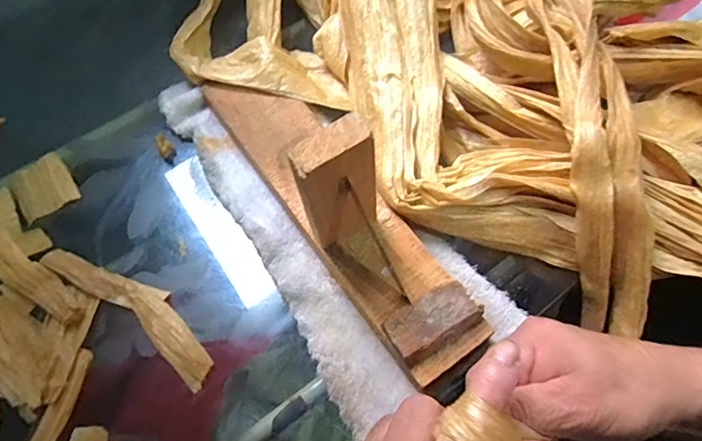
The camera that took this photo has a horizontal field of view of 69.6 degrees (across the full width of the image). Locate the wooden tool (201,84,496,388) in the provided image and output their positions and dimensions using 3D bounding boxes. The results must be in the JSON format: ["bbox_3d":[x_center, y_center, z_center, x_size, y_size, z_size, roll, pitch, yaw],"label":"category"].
[{"bbox_3d":[-0.011,-0.031,0.314,0.059,0.118,0.260,-34,69,-16],"label":"wooden tool"}]

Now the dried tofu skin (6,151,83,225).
[{"bbox_3d":[-0.233,-0.027,0.380,0.040,0.004,0.051,-37,70,-17],"label":"dried tofu skin"}]

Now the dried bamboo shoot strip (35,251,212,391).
[{"bbox_3d":[-0.146,0.053,0.334,0.142,0.009,0.032,34,68,15],"label":"dried bamboo shoot strip"}]

